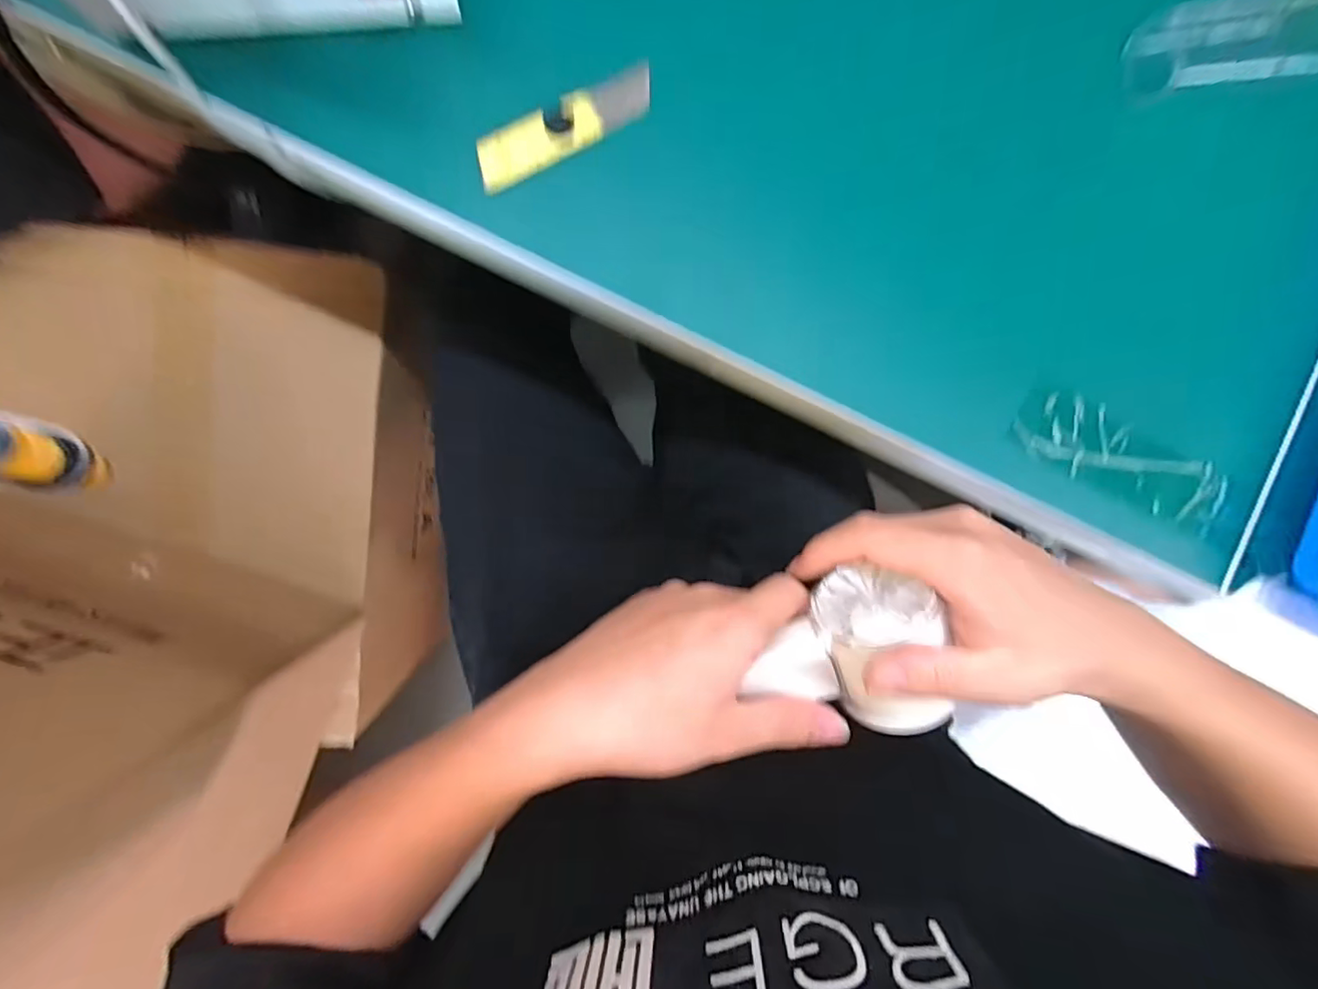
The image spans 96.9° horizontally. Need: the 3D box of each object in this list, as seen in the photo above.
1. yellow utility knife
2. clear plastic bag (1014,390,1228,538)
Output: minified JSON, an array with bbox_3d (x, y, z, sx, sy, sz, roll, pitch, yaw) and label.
[{"bbox_3d":[-0.047,-0.182,0.290,0.096,0.009,0.022,-31,95,-5],"label":"yellow utility knife"},{"bbox_3d":[0.273,-0.020,0.340,0.142,0.005,0.044,24,89,-7],"label":"clear plastic bag"}]

